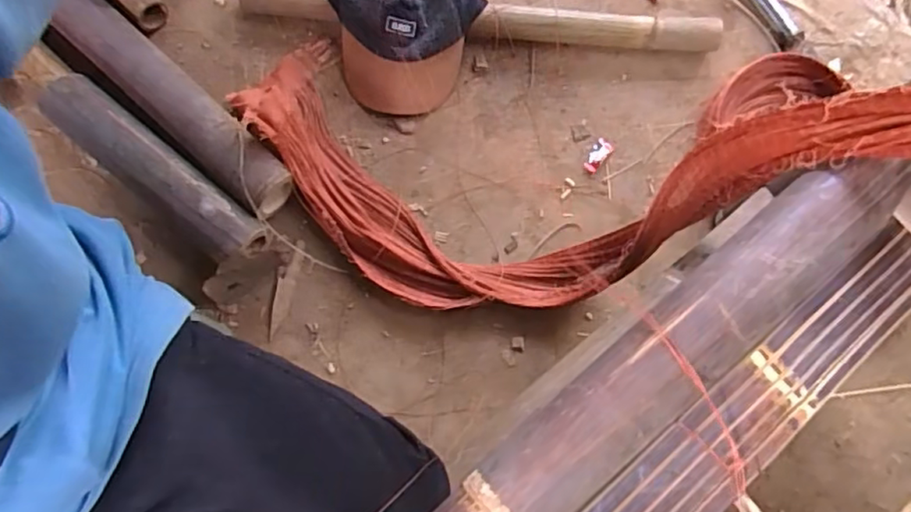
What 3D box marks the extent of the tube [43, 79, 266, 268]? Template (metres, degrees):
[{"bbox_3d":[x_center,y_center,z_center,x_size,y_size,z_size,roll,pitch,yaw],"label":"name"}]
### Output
[{"bbox_3d":[-0.390,-0.109,0.781,0.335,0.056,0.073,40,81,8],"label":"tube"}]

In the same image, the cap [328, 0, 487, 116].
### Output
[{"bbox_3d":[-0.081,-0.312,0.830,0.193,0.080,0.217,22,79,5],"label":"cap"}]

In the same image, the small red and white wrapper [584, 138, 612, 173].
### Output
[{"bbox_3d":[0.198,-0.138,0.840,0.023,0.004,0.050,33,81,7],"label":"small red and white wrapper"}]

